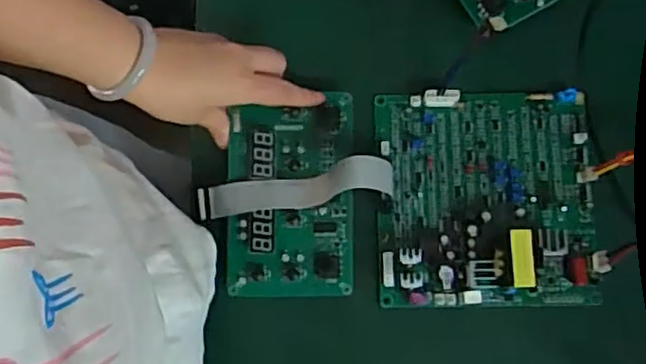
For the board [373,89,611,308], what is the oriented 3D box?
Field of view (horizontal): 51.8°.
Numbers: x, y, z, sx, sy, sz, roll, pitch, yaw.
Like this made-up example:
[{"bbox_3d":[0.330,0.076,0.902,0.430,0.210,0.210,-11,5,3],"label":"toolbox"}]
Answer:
[{"bbox_3d":[0.134,0.008,0.533,0.175,0.042,0.179,-1,78,-1],"label":"board"}]

